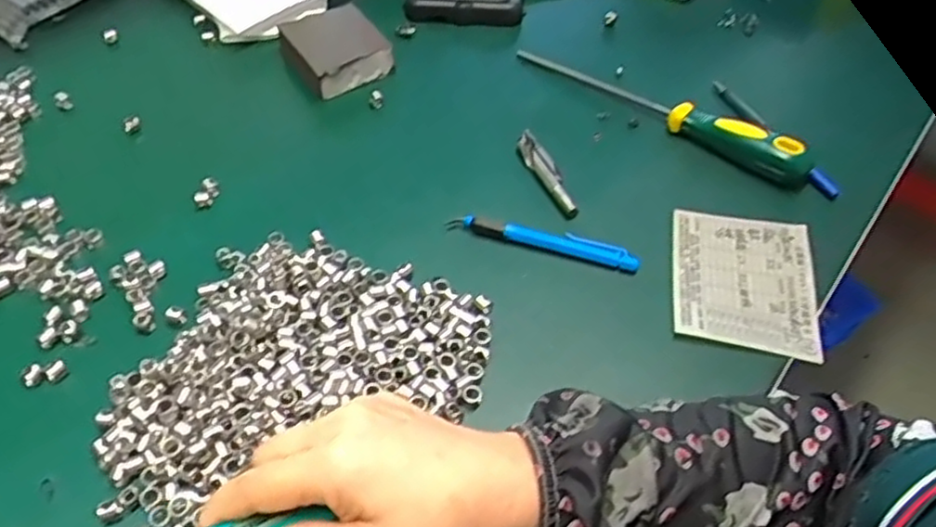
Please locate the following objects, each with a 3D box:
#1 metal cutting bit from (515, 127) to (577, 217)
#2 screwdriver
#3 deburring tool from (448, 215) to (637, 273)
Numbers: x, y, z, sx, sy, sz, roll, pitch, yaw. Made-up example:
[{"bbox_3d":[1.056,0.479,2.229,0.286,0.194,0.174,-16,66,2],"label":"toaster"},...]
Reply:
[{"bbox_3d":[0.056,-0.067,0.509,0.012,0.015,0.089,-14,53,-14],"label":"metal cutting bit"},{"bbox_3d":[0.149,-0.130,0.558,0.247,0.039,0.026,34,58,24],"label":"screwdriver"},{"bbox_3d":[0.049,-0.017,0.467,0.127,0.014,0.011,14,51,8],"label":"deburring tool"}]

